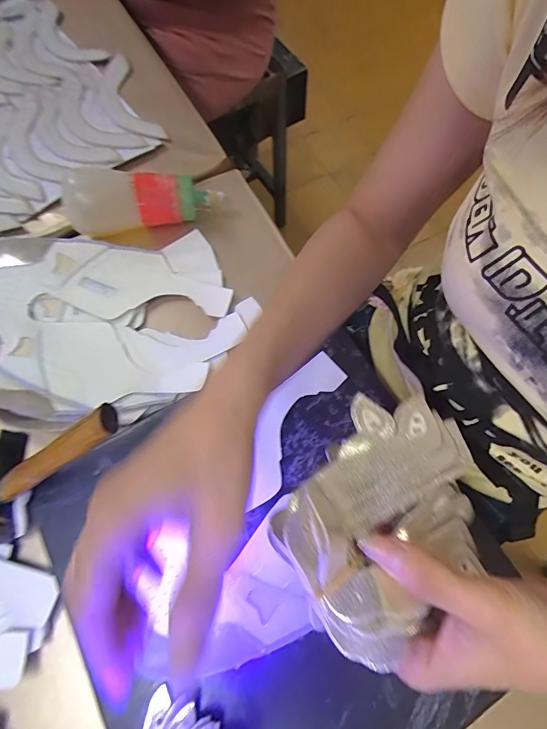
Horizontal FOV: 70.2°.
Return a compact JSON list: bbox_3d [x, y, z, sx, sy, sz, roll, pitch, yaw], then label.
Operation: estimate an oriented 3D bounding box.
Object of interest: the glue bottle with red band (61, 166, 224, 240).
[{"bbox_3d":[-0.137,-0.176,0.409,0.153,0.056,0.048,-14,70,-4],"label":"glue bottle with red band"}]

